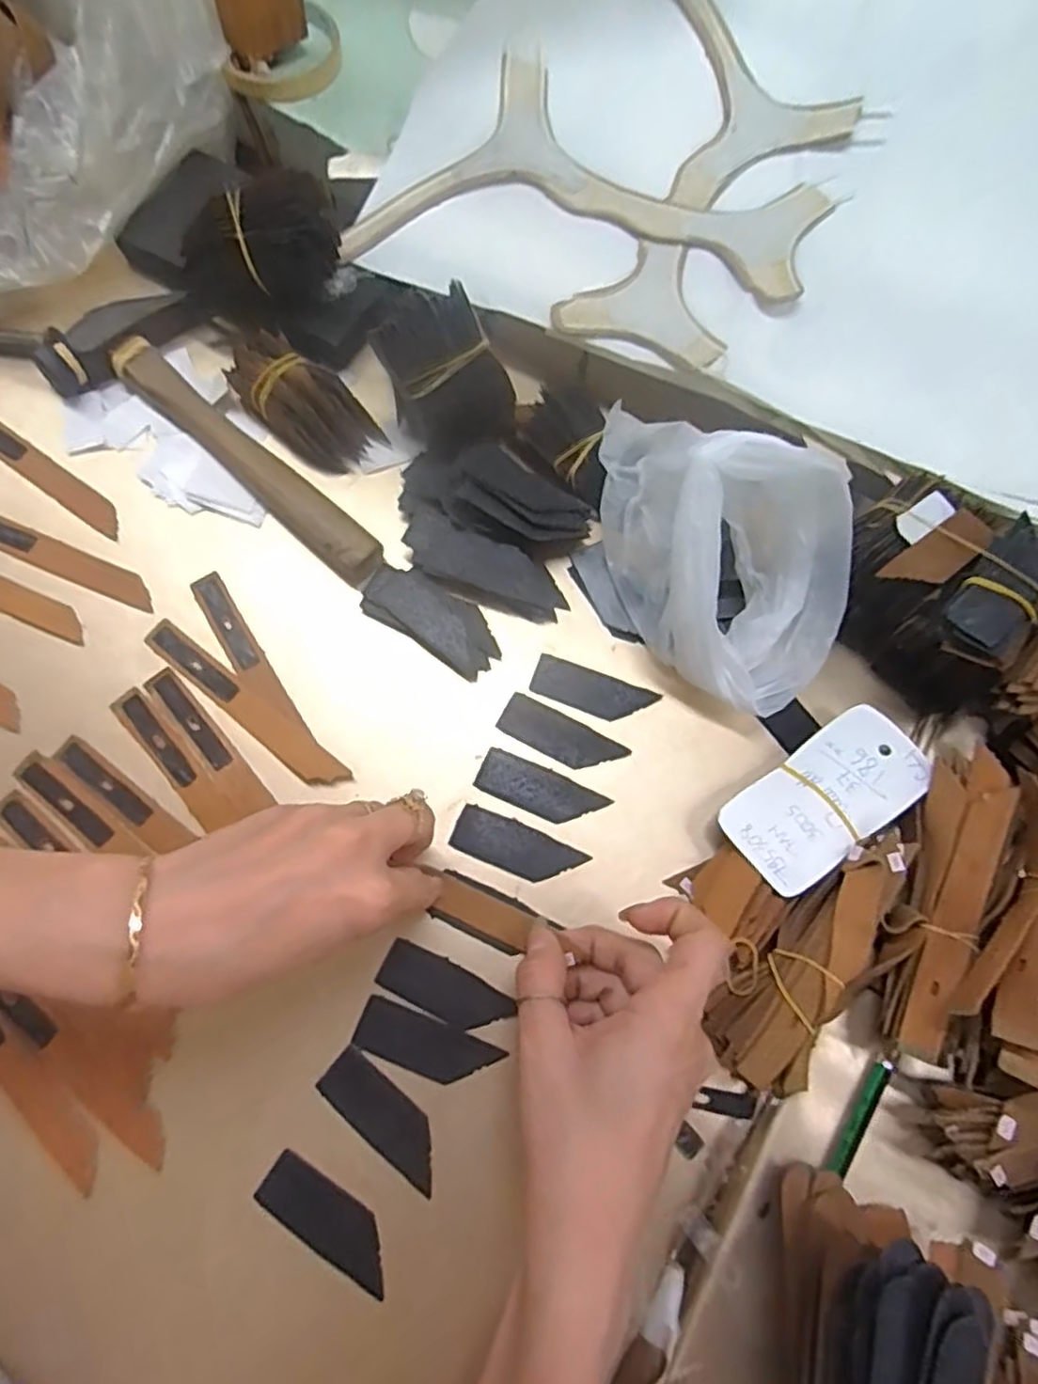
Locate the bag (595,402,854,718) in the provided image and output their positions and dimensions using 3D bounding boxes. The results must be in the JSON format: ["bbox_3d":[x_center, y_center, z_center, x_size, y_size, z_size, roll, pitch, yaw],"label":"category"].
[{"bbox_3d":[0.093,-0.071,0.348,0.150,0.090,0.105,29,73,5],"label":"bag"}]

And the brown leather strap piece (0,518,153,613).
[{"bbox_3d":[-0.248,-0.074,0.376,0.124,0.004,0.017,23,74,2],"label":"brown leather strap piece"}]

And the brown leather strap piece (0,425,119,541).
[{"bbox_3d":[-0.267,-0.125,0.393,0.125,0.004,0.016,35,83,4],"label":"brown leather strap piece"}]

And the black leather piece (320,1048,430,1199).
[{"bbox_3d":[-0.058,0.186,0.313,0.062,0.004,0.023,40,71,7],"label":"black leather piece"}]

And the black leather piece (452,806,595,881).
[{"bbox_3d":[-0.001,0.077,0.351,0.063,0.004,0.023,23,71,3],"label":"black leather piece"}]

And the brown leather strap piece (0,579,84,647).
[{"bbox_3d":[-0.279,-0.055,0.369,0.121,0.004,0.017,23,74,0],"label":"brown leather strap piece"}]

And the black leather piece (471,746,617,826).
[{"bbox_3d":[0.011,0.050,0.359,0.063,0.005,0.023,24,74,3],"label":"black leather piece"}]

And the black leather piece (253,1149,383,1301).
[{"bbox_3d":[-0.079,0.221,0.300,0.062,0.004,0.023,33,69,6],"label":"black leather piece"}]

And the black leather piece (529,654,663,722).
[{"bbox_3d":[0.039,0.000,0.376,0.063,0.004,0.024,21,71,3],"label":"black leather piece"}]

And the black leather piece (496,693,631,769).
[{"bbox_3d":[0.022,0.023,0.367,0.064,0.004,0.023,27,70,5],"label":"black leather piece"}]

